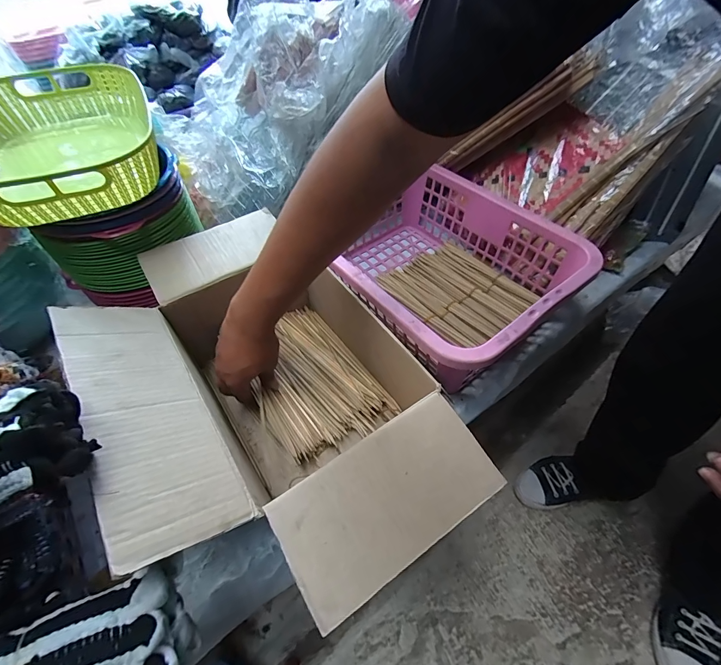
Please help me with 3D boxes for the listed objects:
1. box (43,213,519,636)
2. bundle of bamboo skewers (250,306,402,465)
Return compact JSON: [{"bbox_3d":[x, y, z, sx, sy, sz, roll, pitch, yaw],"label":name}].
[{"bbox_3d":[-0.118,0.064,0.432,0.282,0.204,0.480,-30,58,-19],"label":"box"},{"bbox_3d":[-0.078,0.064,0.522,0.154,0.047,0.225,-31,54,-19],"label":"bundle of bamboo skewers"}]

